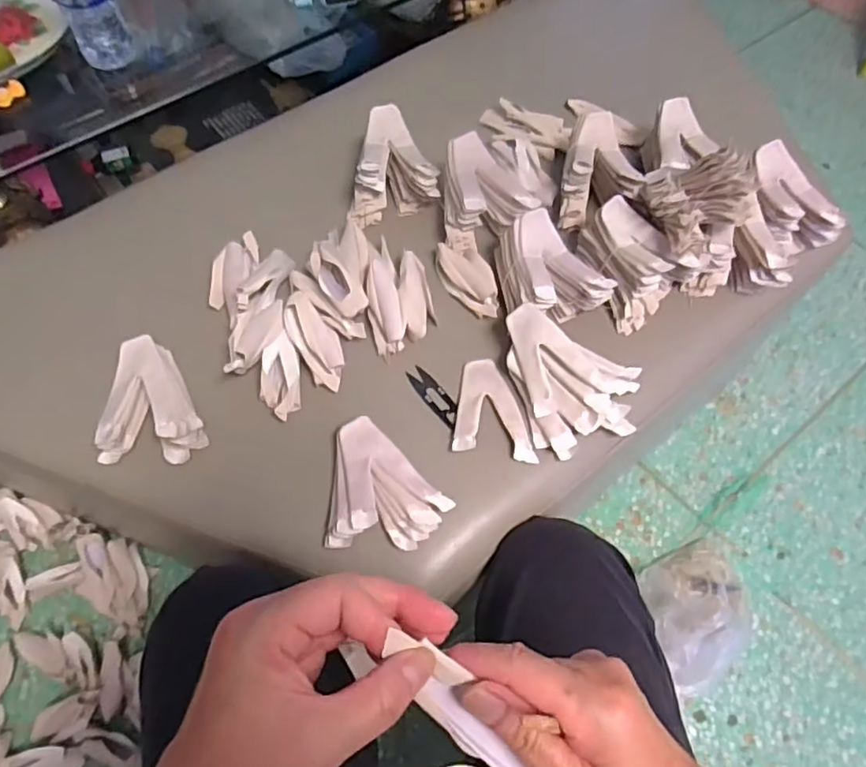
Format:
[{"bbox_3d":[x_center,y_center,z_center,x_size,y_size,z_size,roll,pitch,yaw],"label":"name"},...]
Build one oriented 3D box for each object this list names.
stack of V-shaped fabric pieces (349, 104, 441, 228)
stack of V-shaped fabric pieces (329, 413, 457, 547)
[{"bbox_3d":[-0.057,-0.259,0.744,0.103,0.074,0.118,-12,61,-7],"label":"stack of V-shaped fabric pieces"},{"bbox_3d":[-0.041,0.091,0.570,0.105,0.033,0.113,0,60,0],"label":"stack of V-shaped fabric pieces"}]

